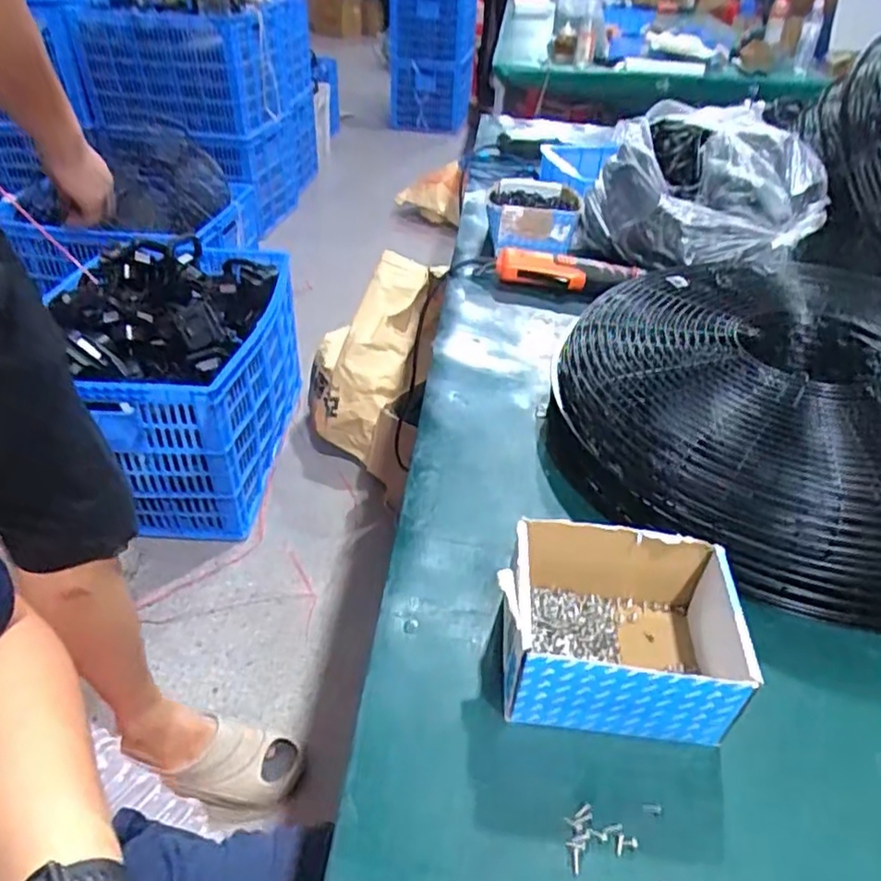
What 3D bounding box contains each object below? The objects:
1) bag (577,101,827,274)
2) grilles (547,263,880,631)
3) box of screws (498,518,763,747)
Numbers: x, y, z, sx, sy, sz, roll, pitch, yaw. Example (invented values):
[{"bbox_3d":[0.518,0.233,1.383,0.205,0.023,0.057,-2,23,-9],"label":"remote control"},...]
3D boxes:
[{"bbox_3d":[0.345,-0.327,0.898,0.278,0.168,0.240,7,39,5],"label":"bag"},{"bbox_3d":[0.306,-0.032,0.577,0.391,0.118,0.349,12,39,11],"label":"grilles"},{"bbox_3d":[0.111,0.119,0.418,0.143,0.069,0.104,5,38,3],"label":"box of screws"}]

